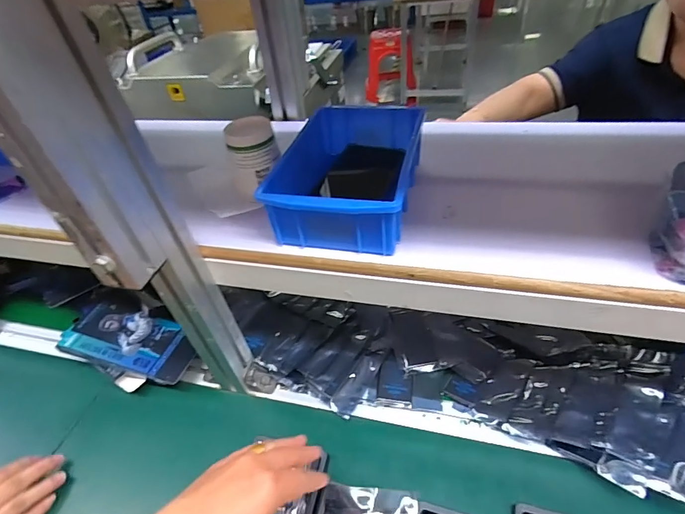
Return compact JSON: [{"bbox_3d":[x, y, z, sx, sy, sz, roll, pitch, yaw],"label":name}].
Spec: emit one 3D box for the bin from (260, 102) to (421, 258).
[{"bbox_3d":[0.011,-0.088,0.414,0.131,0.063,0.201,6,44,14],"label":"bin"}]

